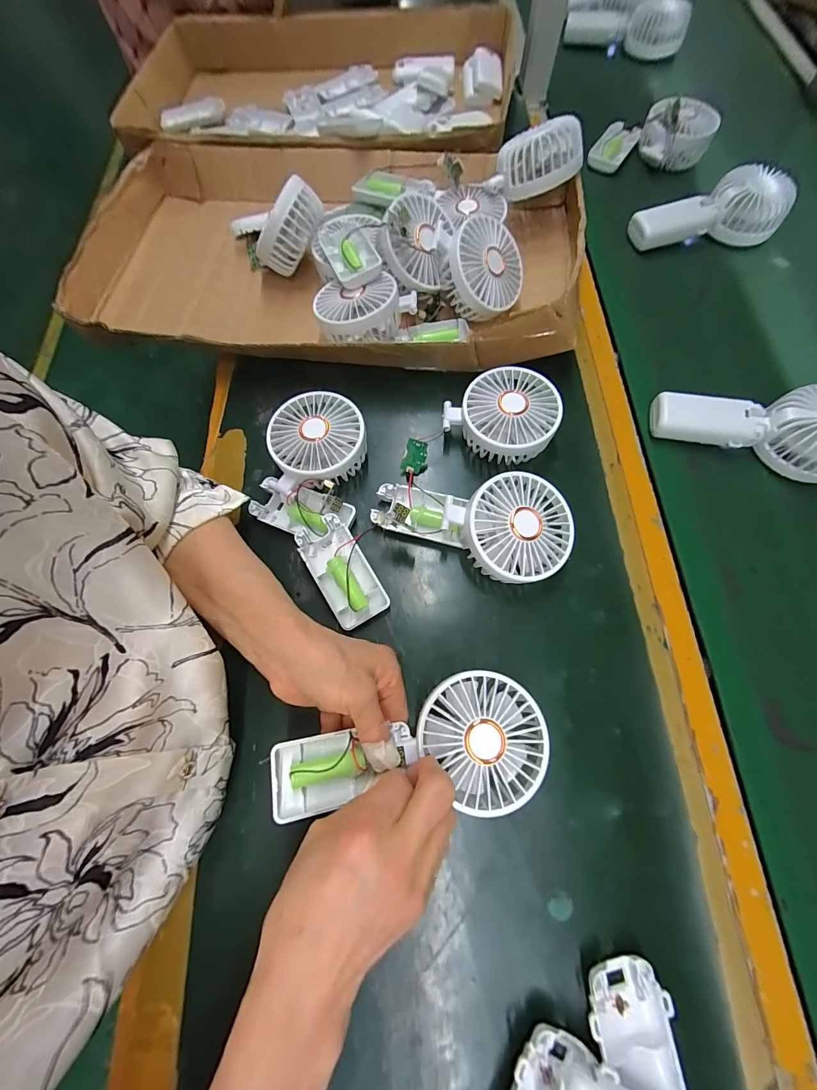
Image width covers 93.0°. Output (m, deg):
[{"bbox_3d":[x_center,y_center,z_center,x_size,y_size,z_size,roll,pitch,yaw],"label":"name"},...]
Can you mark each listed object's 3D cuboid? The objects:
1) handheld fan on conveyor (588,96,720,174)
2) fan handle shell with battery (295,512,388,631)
[{"bbox_3d":[0.318,-0.530,0.507,0.145,0.065,0.064,4,69,15],"label":"handheld fan on conveyor"},{"bbox_3d":[-0.056,0.023,0.326,0.045,0.027,0.089,-31,73,-12],"label":"fan handle shell with battery"}]

